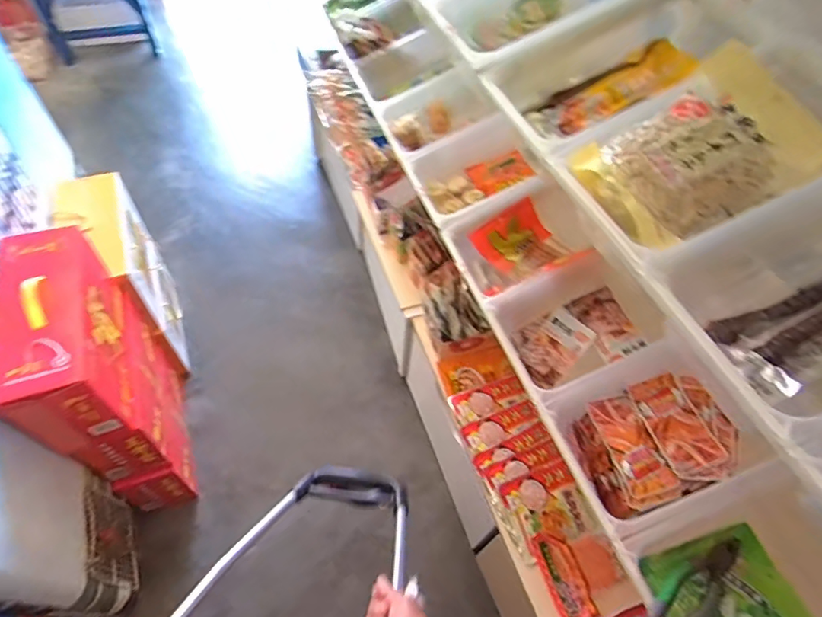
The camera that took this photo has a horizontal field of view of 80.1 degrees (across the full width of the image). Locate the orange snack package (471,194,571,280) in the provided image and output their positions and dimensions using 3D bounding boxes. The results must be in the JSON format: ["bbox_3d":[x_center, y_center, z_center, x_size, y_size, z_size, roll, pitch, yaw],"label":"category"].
[{"bbox_3d":[0.215,-0.134,0.994,0.144,0.051,0.134,-34,93,4],"label":"orange snack package"}]

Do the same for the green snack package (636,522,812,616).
[{"bbox_3d":[0.411,0.375,0.644,0.164,0.039,0.135,-16,54,-8],"label":"green snack package"}]

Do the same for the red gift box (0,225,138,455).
[{"bbox_3d":[-0.617,0.052,0.882,0.130,0.225,0.351,-15,58,-15],"label":"red gift box"}]

